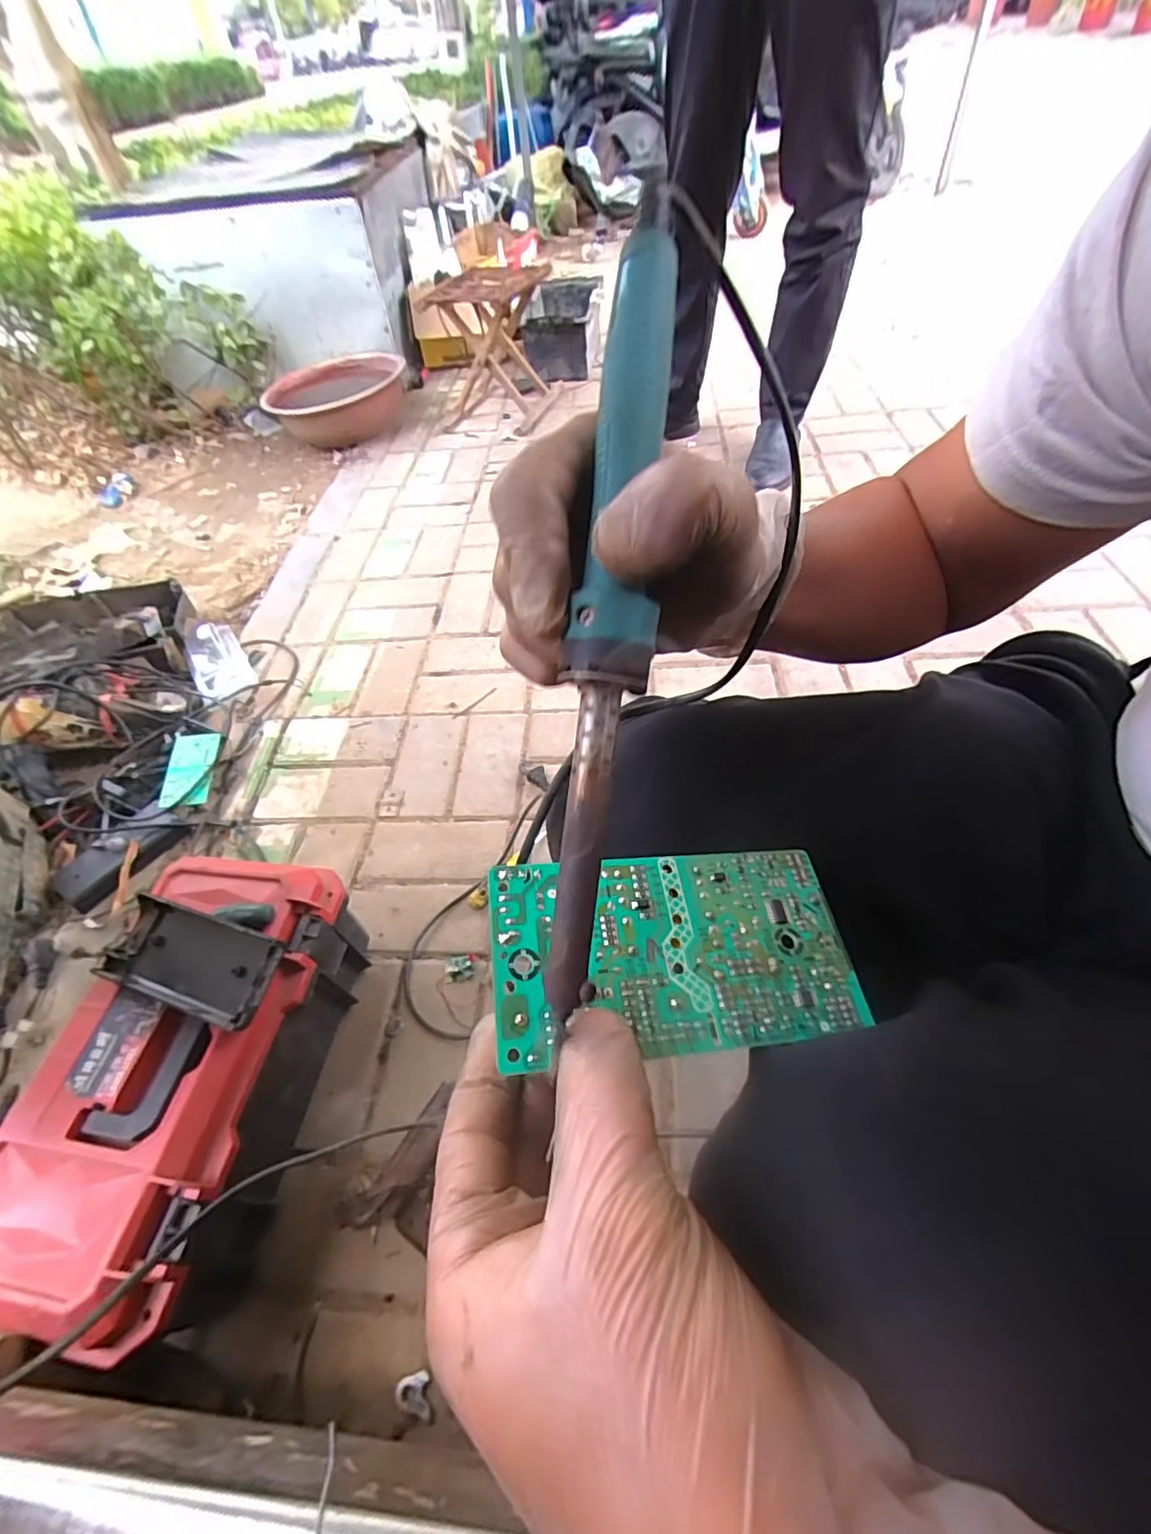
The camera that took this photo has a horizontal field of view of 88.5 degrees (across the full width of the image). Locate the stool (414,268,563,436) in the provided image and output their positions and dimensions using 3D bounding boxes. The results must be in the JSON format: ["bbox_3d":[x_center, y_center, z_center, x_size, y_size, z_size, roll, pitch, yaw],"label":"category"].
[{"bbox_3d":[-0.219,-1.135,1.586,0.304,0.325,0.404,2,52,7],"label":"stool"}]

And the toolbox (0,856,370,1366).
[{"bbox_3d":[-0.343,0.273,0.544,0.183,0.178,0.351,4,52,9],"label":"toolbox"}]

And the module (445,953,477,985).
[{"bbox_3d":[-0.132,0.231,0.678,0.034,0.011,0.034,-9,51,-1],"label":"module"}]

